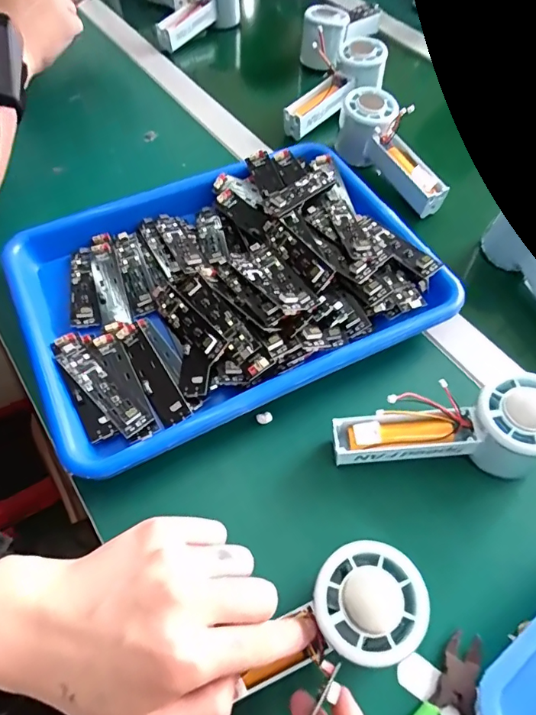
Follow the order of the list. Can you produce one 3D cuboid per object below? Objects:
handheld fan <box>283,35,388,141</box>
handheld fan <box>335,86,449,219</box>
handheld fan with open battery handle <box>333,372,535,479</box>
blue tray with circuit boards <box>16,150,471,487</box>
[{"bbox_3d":[0.084,-0.315,0.560,0.052,0.047,0.155,36,68,19],"label":"handheld fan"},{"bbox_3d":[0.136,-0.217,0.504,0.054,0.061,0.148,-27,61,-18],"label":"handheld fan"},{"bbox_3d":[0.120,0.054,0.330,0.148,0.069,0.054,-3,57,-2],"label":"handheld fan with open battery handle"},{"bbox_3d":[-0.034,-0.070,0.405,0.326,0.042,0.244,-22,60,-16],"label":"blue tray with circuit boards"}]

